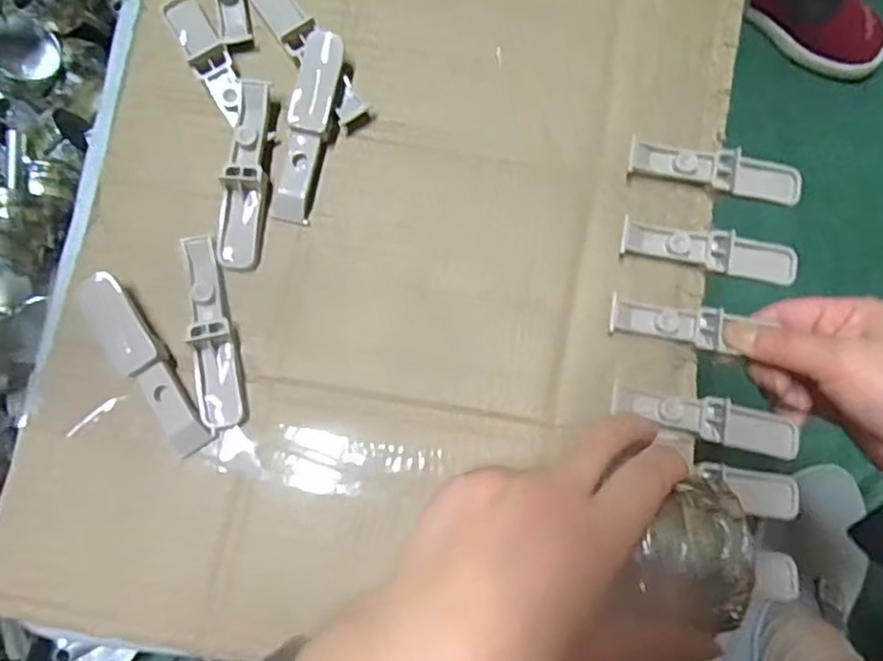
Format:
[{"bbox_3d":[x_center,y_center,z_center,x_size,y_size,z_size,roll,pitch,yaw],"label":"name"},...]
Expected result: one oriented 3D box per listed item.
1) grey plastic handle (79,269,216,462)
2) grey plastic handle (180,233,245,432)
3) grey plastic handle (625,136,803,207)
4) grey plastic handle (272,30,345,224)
[{"bbox_3d":[-0.150,0.018,0.321,0.021,0.020,0.098,-33,80,-6],"label":"grey plastic handle"},{"bbox_3d":[-0.119,0.001,0.327,0.021,0.015,0.098,-12,78,-2],"label":"grey plastic handle"},{"bbox_3d":[0.147,-0.086,0.342,0.094,0.011,0.022,10,79,3],"label":"grey plastic handle"},{"bbox_3d":[-0.072,-0.110,0.340,0.024,0.015,0.099,10,79,3],"label":"grey plastic handle"}]

